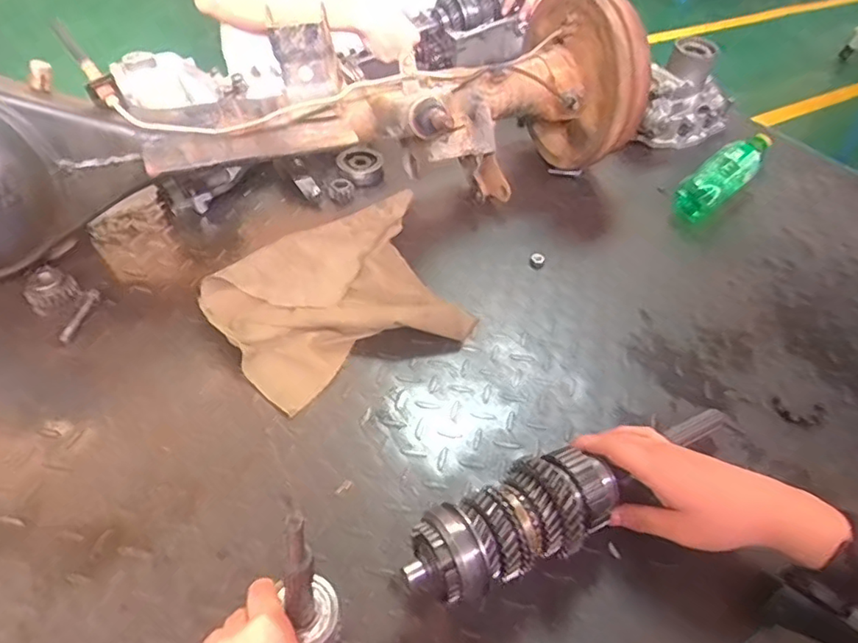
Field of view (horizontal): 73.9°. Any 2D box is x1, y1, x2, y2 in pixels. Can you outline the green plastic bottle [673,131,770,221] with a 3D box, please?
[{"bbox_3d":[0.424,-0.209,0.807,0.057,0.060,0.231,36,54,28],"label":"green plastic bottle"}]

